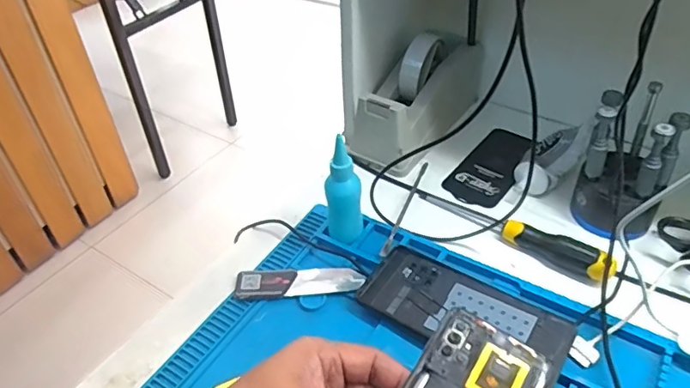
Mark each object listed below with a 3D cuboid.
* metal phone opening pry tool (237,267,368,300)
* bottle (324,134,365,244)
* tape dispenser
[{"bbox_3d":[-0.043,0.083,0.501,0.120,0.007,0.033,-3,42,0],"label":"metal phone opening pry tool"},{"bbox_3d":[-0.001,0.000,0.503,0.035,0.106,0.027,-2,42,1],"label":"bottle"},{"bbox_3d":[0.090,-0.131,0.656,0.089,0.110,0.212,23,48,26],"label":"tape dispenser"}]

